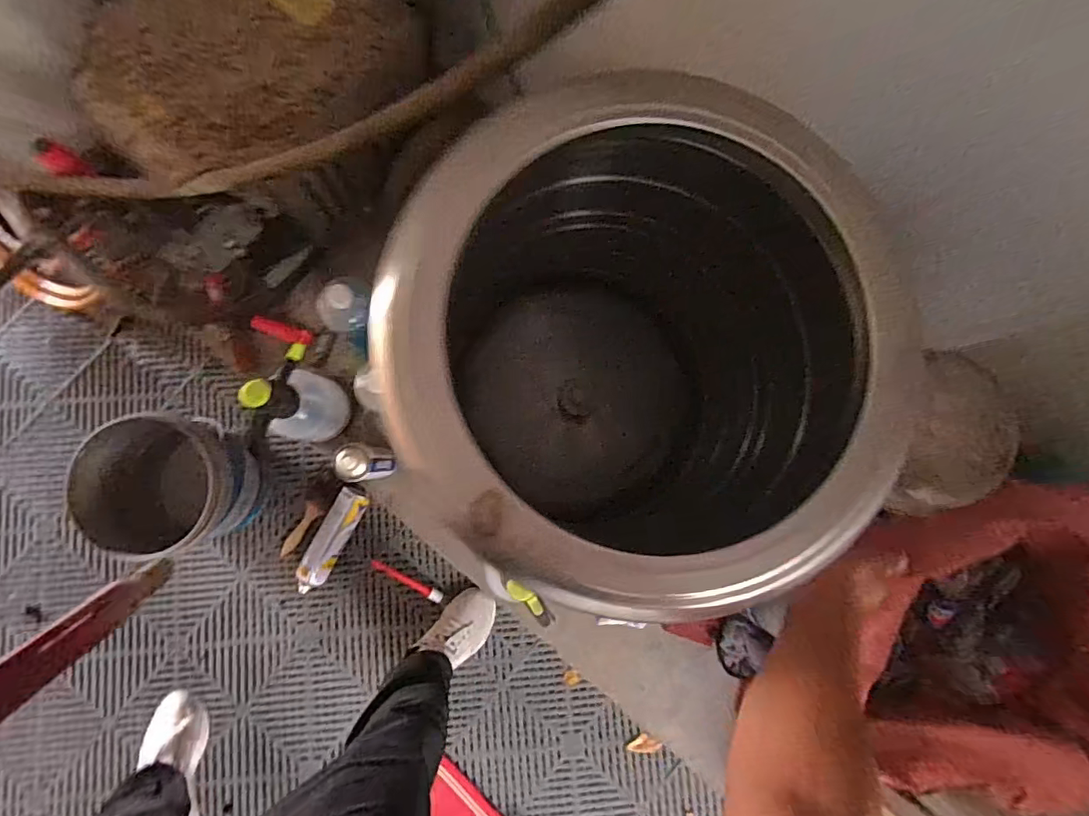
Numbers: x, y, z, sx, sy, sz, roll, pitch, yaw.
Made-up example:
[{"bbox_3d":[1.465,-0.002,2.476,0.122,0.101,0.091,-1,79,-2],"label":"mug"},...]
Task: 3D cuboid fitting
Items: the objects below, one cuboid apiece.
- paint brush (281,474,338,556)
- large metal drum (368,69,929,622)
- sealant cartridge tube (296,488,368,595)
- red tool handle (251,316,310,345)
[{"bbox_3d":[-0.539,0.244,1.200,0.060,0.026,0.190,30,83,-2],"label":"paint brush"},{"bbox_3d":[0.054,-0.053,0.731,0.498,0.594,0.512,7,82,-4],"label":"large metal drum"},{"bbox_3d":[-0.472,0.292,1.164,0.076,0.061,0.240,29,83,-2],"label":"sealant cartridge tube"},{"bbox_3d":[-0.549,-0.160,1.103,0.117,0.028,0.031,15,84,-3],"label":"red tool handle"}]

